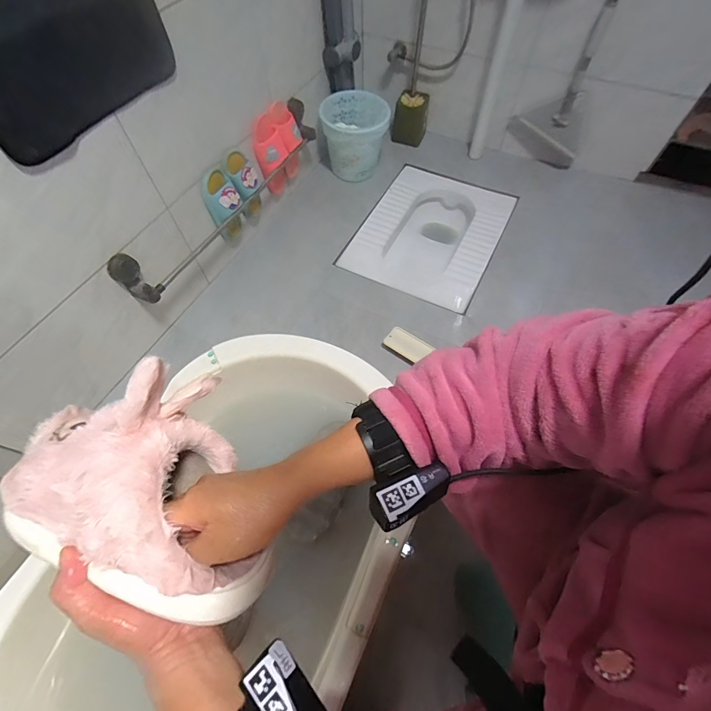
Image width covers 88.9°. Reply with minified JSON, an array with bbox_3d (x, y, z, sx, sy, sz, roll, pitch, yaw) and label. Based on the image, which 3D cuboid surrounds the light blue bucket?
[{"bbox_3d":[0.001,-0.759,1.264,0.219,0.192,0.210,-1,61,2],"label":"light blue bucket"}]

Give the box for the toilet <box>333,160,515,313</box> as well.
[{"bbox_3d":[0.258,-0.397,1.284,0.434,0.147,0.566,24,65,15],"label":"toilet"}]

